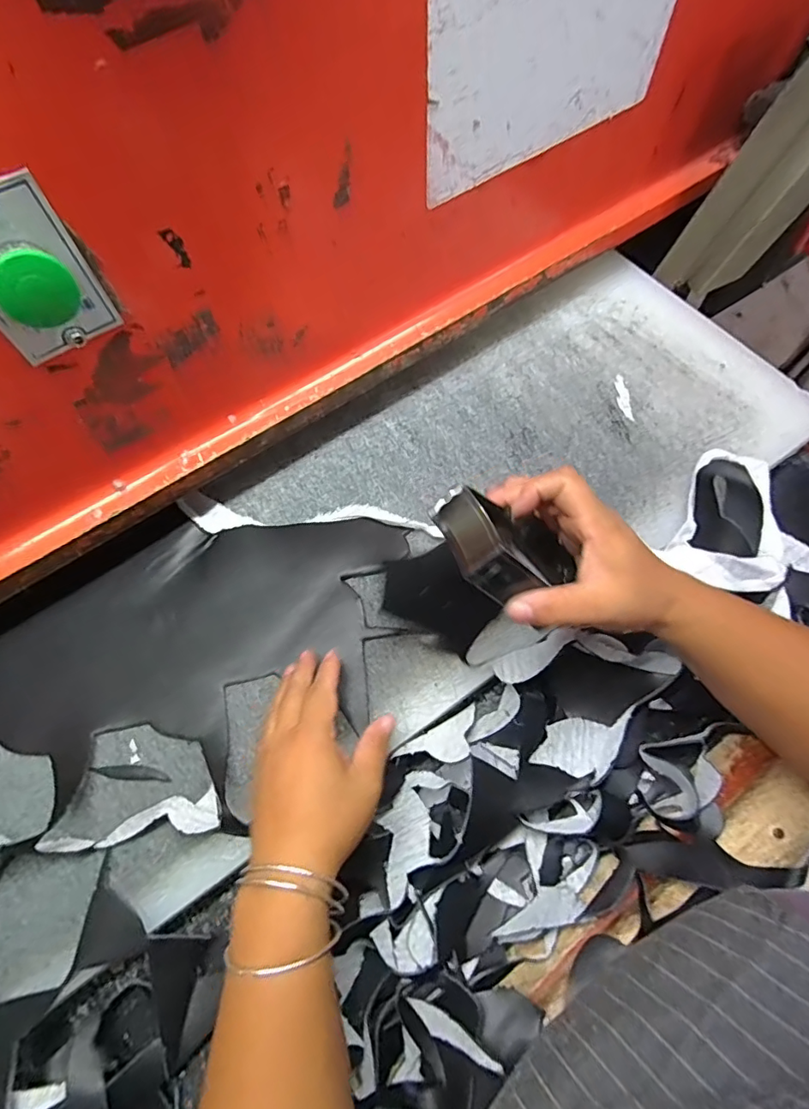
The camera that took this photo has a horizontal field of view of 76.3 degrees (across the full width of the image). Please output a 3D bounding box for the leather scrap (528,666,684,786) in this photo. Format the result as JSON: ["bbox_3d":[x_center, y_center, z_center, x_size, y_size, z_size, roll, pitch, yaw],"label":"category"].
[{"bbox_3d":[0.167,0.139,0.409,0.132,0.020,0.048,-31,69,4],"label":"leather scrap"}]

